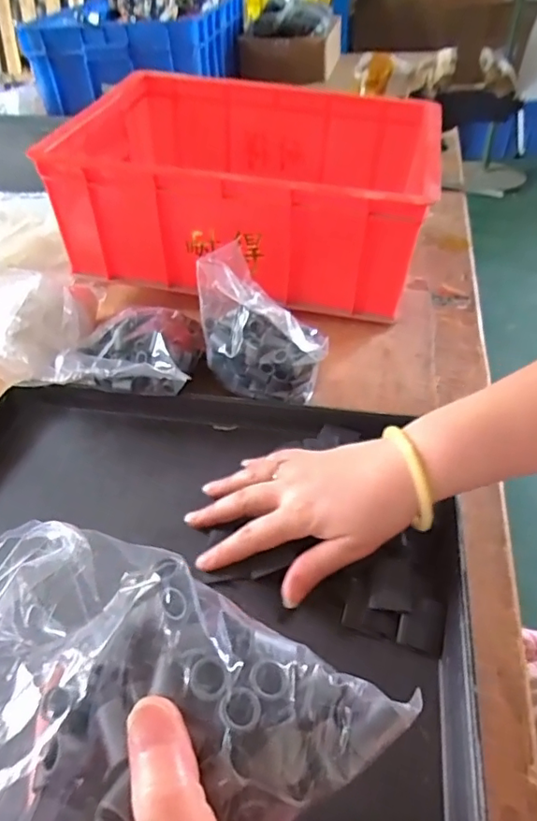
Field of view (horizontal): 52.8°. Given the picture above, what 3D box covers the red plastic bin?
[{"bbox_3d":[-0.016,-0.265,0.651,0.381,0.166,0.296,5,43,10],"label":"red plastic bin"}]

